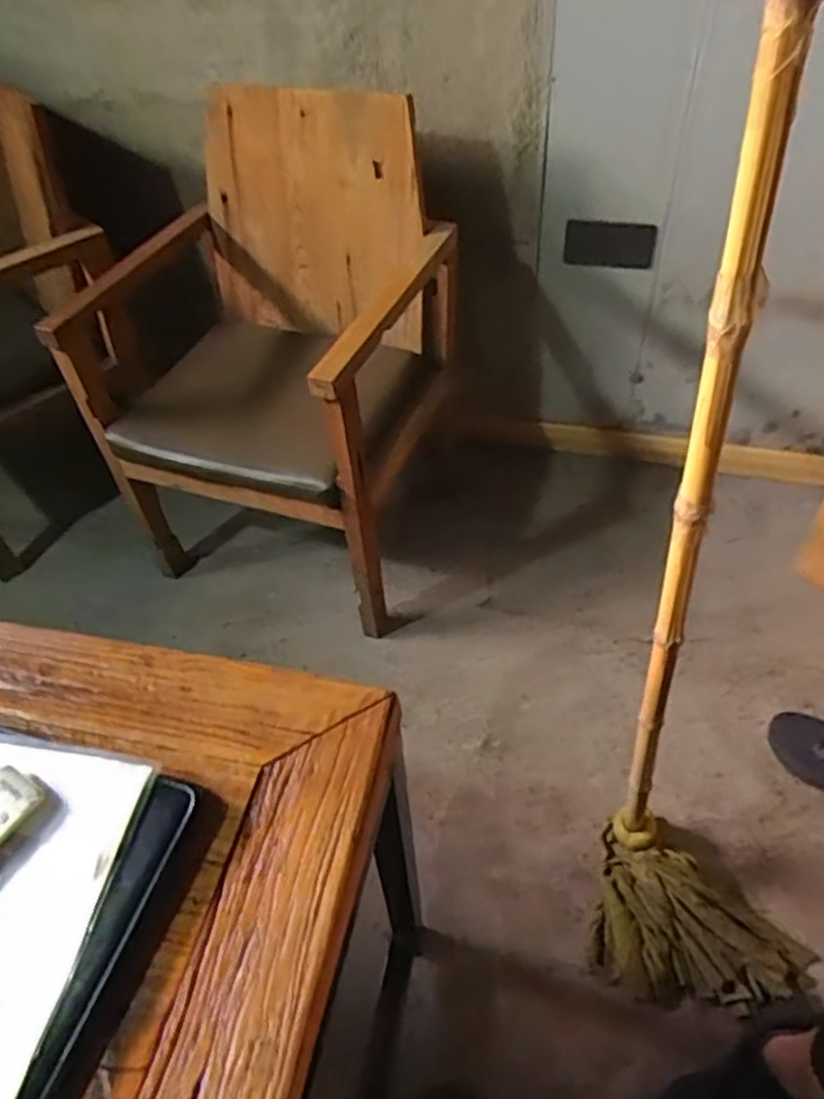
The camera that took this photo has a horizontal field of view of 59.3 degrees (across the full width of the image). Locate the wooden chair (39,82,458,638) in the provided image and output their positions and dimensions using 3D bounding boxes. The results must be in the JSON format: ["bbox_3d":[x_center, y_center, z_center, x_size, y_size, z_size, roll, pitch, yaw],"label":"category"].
[{"bbox_3d":[-0.287,-0.357,1.464,0.649,0.813,0.592,12,51,15],"label":"wooden chair"}]

